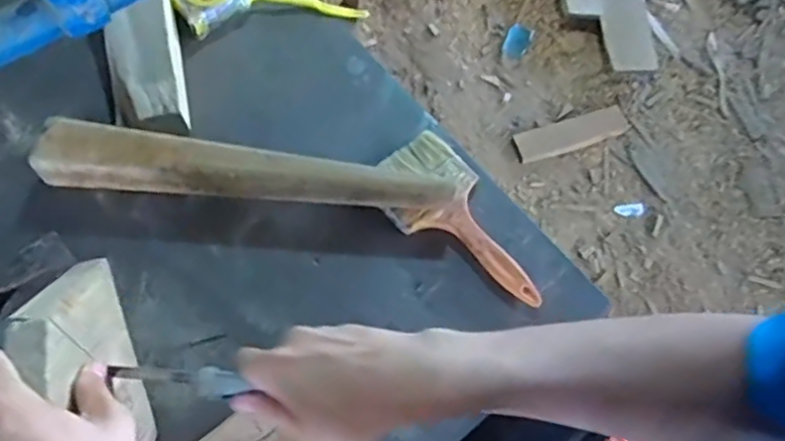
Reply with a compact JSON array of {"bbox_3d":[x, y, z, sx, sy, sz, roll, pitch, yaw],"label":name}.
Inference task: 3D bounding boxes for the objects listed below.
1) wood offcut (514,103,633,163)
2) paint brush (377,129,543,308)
[{"bbox_3d":[0.452,-0.218,1.574,0.302,0.016,0.087,-18,68,-12],"label":"wood offcut"},{"bbox_3d":[0.061,-0.001,0.561,0.089,0.030,0.189,-35,72,-18],"label":"paint brush"}]

